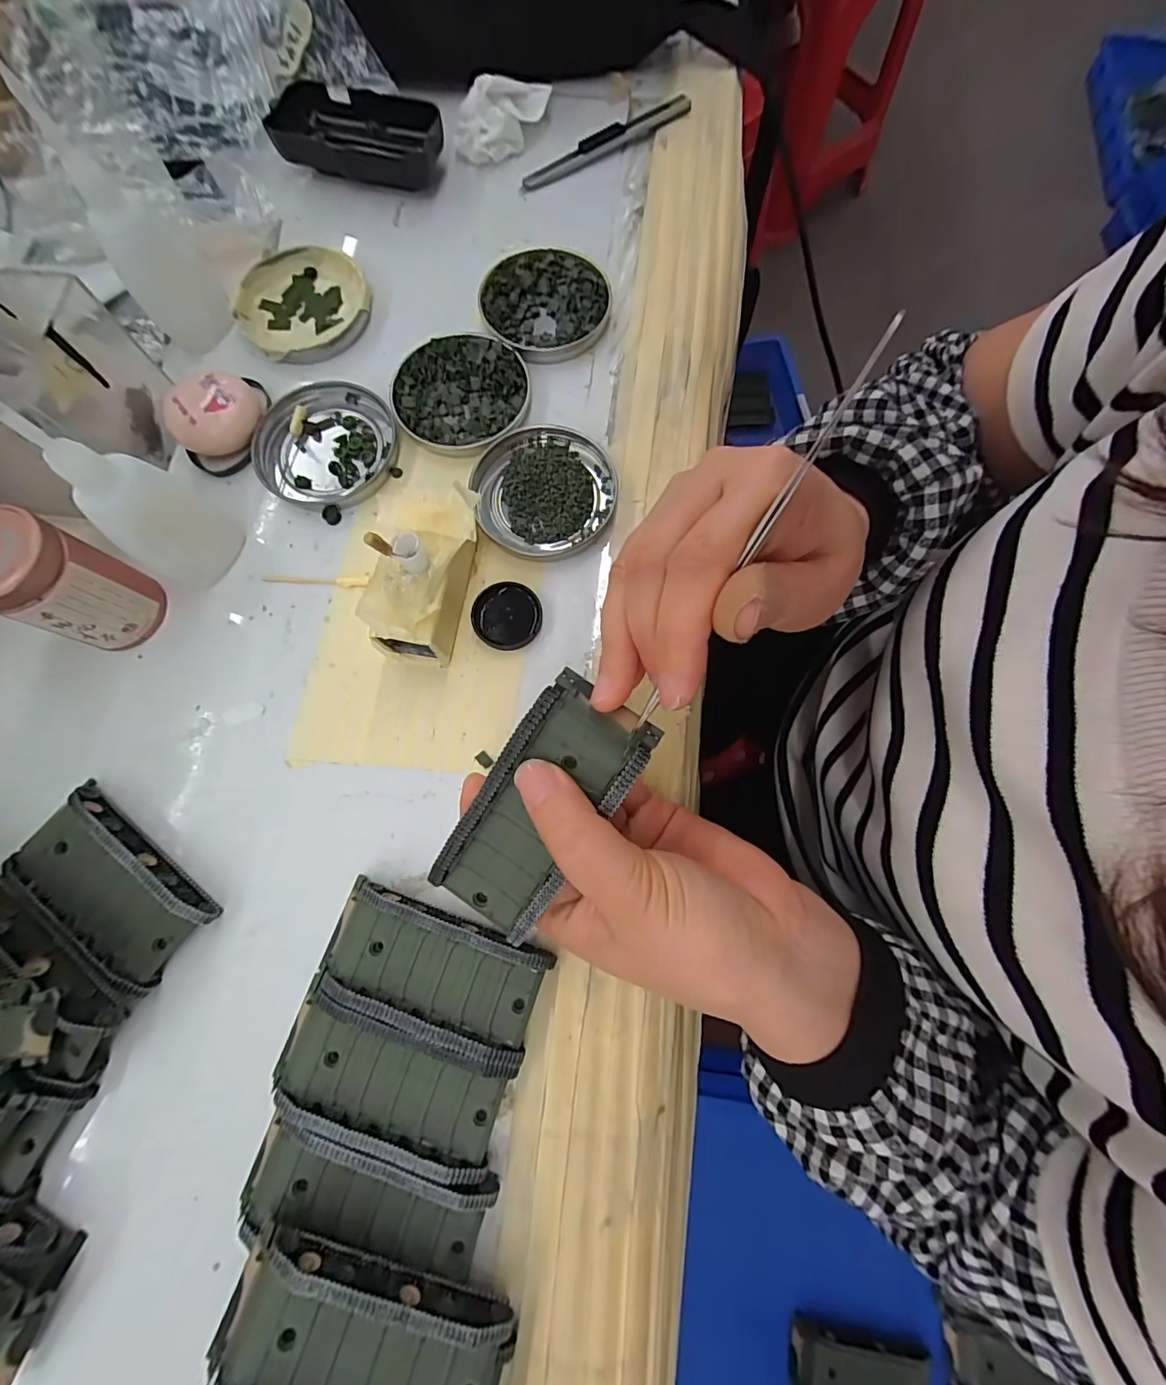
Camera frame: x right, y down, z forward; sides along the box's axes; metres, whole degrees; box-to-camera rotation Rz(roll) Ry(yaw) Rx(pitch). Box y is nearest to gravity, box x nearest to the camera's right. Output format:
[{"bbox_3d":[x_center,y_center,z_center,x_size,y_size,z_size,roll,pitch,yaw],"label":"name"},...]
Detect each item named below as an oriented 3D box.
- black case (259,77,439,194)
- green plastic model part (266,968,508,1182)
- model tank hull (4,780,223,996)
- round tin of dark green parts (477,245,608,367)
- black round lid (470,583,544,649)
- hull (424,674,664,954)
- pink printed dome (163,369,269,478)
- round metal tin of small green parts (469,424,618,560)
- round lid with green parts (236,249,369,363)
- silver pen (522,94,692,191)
[{"bbox_3d":[-0.147,-0.363,0.324,0.110,0.023,0.054,19,78,4],"label":"black case"},{"bbox_3d":[-0.081,0.162,0.206,0.095,0.023,0.040,18,78,4],"label":"green plastic model part"},{"bbox_3d":[-0.215,0.088,0.225,0.089,0.020,0.042,38,80,8],"label":"model tank hull"},{"bbox_3d":[-0.023,-0.238,0.302,0.076,0.010,0.075,0,77,0],"label":"round tin of dark green parts"},{"bbox_3d":[-0.040,-0.040,0.258,0.035,0.007,0.035,0,77,0],"label":"black round lid"},{"bbox_3d":[-0.016,0.043,0.179,0.043,0.018,0.095,33,102,7],"label":"hull"},{"bbox_3d":[-0.204,-0.156,0.278,0.055,0.022,0.044,-40,80,-9],"label":"pink printed dome"},{"bbox_3d":[-0.021,-0.112,0.274,0.077,0.009,0.075,0,77,0],"label":"round metal tin of small green parts"},{"bbox_3d":[-0.173,-0.241,0.306,0.077,0.012,0.077,0,77,0],"label":"round lid with green parts"},{"bbox_3d":[0.016,-0.375,0.336,0.129,0.009,0.013,-31,79,-7],"label":"silver pen"}]

